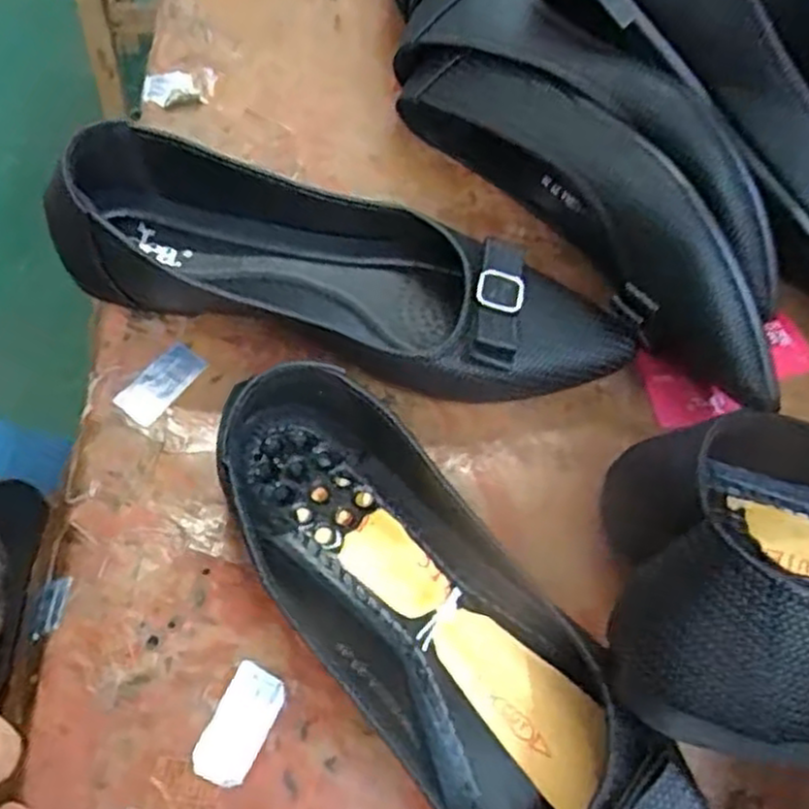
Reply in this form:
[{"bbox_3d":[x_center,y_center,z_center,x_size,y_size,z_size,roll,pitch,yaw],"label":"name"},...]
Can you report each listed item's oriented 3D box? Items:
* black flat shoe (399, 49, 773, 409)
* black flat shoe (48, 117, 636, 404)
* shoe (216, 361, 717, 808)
[{"bbox_3d":[0.084,-0.093,0.360,0.055,0.083,0.232,-27,67,-21],"label":"black flat shoe"},{"bbox_3d":[-0.022,-0.061,0.333,0.253,0.075,0.097,12,59,0],"label":"black flat shoe"},{"bbox_3d":[0.017,0.083,0.270,0.086,0.048,0.263,-34,69,-24],"label":"shoe"}]

